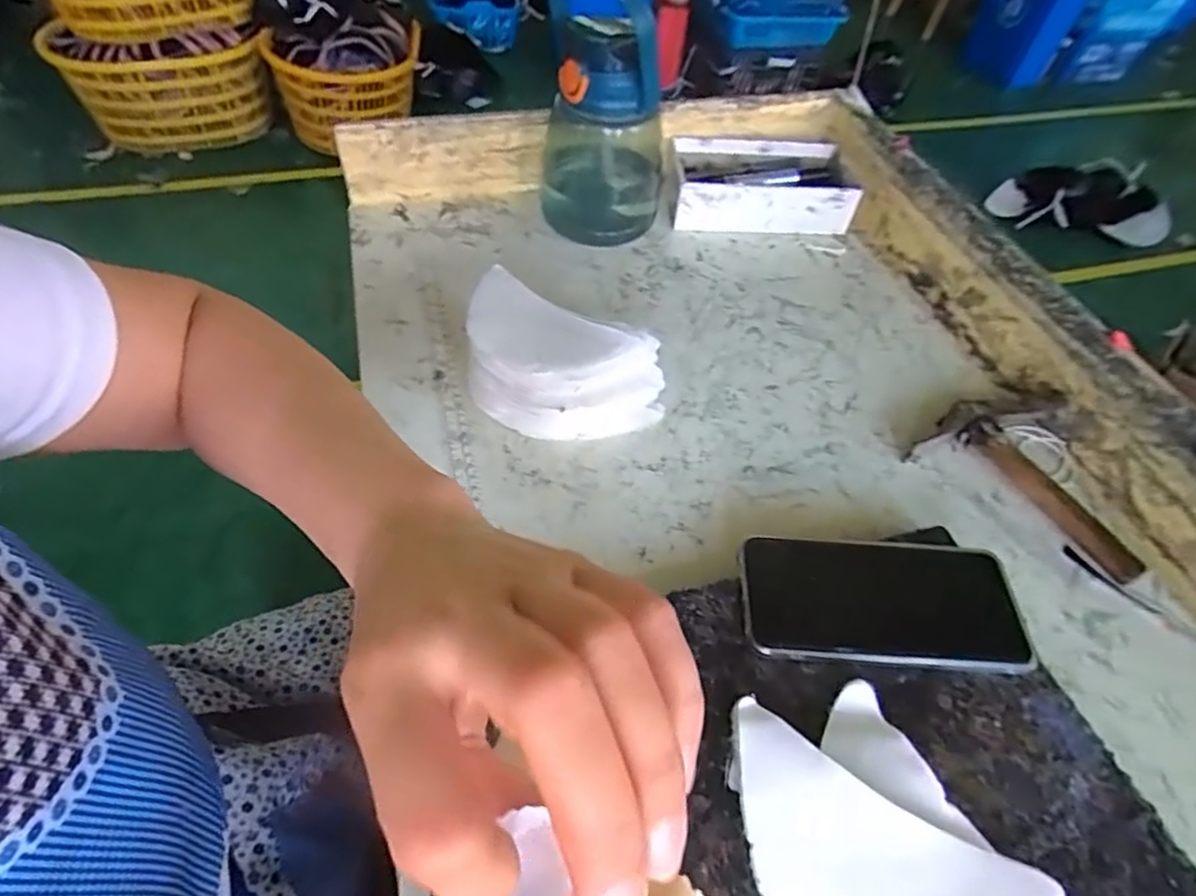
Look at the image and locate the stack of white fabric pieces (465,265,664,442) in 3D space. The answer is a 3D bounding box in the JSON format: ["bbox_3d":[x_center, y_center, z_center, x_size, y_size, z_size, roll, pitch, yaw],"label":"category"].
[{"bbox_3d":[-0.036,-0.063,0.488,0.165,0.073,0.099,26,54,15],"label":"stack of white fabric pieces"}]

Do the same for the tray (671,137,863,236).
[{"bbox_3d":[0.171,-0.282,0.691,0.187,0.052,0.111,3,52,-2],"label":"tray"}]

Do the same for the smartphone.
[{"bbox_3d":[0.170,0.091,0.388,0.162,0.011,0.078,3,50,1],"label":"smartphone"}]

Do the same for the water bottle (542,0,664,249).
[{"bbox_3d":[0.007,-0.302,0.589,0.113,0.214,0.105,5,52,-1],"label":"water bottle"}]

